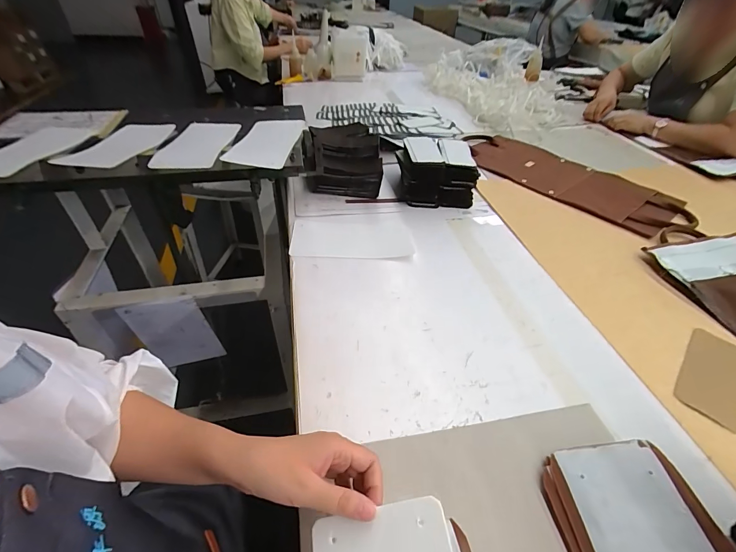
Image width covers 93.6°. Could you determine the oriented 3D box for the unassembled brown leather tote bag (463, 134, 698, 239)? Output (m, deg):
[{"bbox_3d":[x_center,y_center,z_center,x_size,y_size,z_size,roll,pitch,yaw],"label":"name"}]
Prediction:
[{"bbox_3d":[0.497,-0.263,0.895,0.237,0.015,0.578,-29,50,-29],"label":"unassembled brown leather tote bag"}]

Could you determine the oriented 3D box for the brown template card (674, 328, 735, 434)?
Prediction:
[{"bbox_3d":[0.475,0.135,0.473,0.070,0.007,0.160,31,52,32],"label":"brown template card"}]

